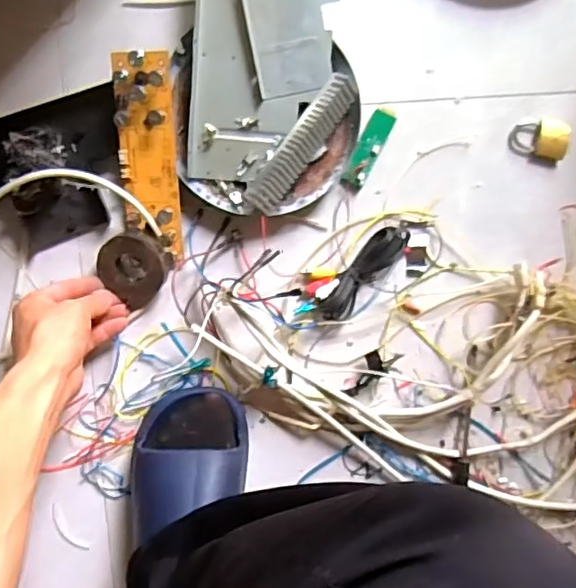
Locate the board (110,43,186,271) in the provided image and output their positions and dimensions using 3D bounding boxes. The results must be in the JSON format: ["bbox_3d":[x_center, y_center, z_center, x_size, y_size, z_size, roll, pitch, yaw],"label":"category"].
[{"bbox_3d":[-0.134,-0.128,0.579,0.056,0.020,0.195,-5,106,-4],"label":"board"}]

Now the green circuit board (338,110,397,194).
[{"bbox_3d":[0.083,-0.149,0.622,0.024,0.011,0.092,27,91,-5],"label":"green circuit board"}]

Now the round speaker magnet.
[{"bbox_3d":[-0.152,-0.027,0.594,0.069,0.020,0.065,5,111,13],"label":"round speaker magnet"}]

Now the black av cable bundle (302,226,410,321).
[{"bbox_3d":[0.075,-0.029,0.627,0.121,0.018,0.057,-42,95,-1],"label":"black av cable bundle"}]

